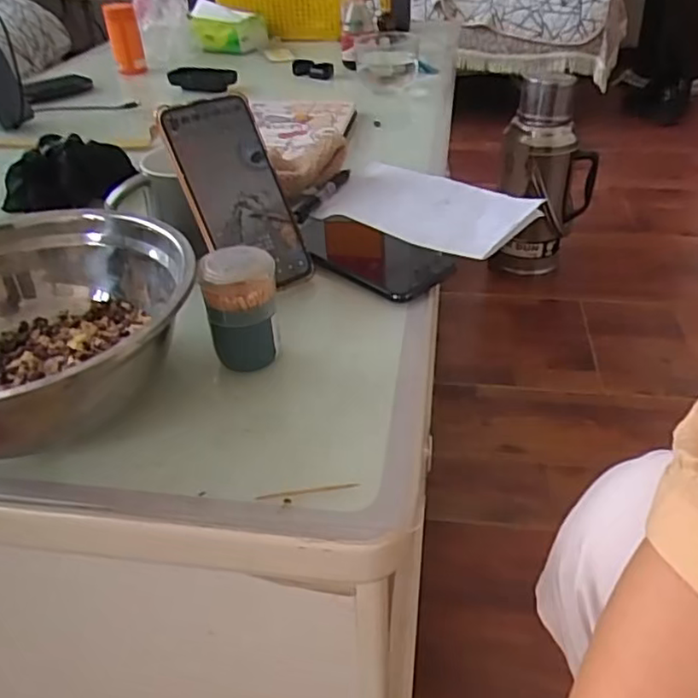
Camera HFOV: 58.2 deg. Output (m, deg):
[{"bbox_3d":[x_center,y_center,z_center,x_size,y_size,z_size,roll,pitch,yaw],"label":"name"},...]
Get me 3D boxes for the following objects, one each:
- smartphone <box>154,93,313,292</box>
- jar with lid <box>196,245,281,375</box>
[{"bbox_3d":[-0.087,-0.120,0.494,0.075,0.154,0.011,-26,8,-27],"label":"smartphone"},{"bbox_3d":[-0.070,-0.025,0.419,0.045,0.075,0.041,-8,38,-7],"label":"jar with lid"}]

